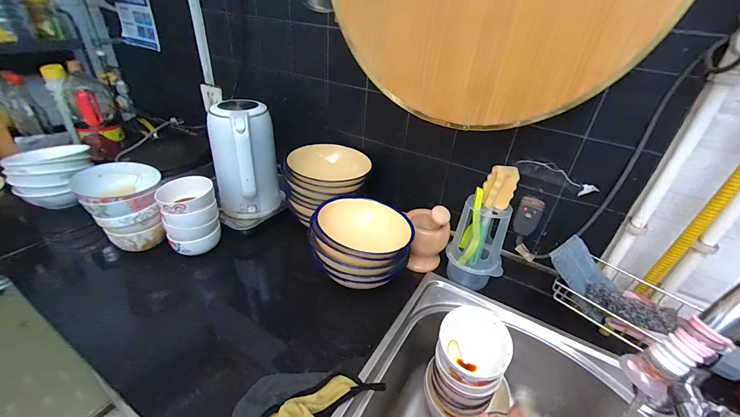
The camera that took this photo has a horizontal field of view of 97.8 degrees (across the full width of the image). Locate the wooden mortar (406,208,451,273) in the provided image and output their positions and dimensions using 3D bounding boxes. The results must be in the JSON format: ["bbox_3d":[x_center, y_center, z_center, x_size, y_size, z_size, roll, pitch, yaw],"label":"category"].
[{"bbox_3d":[0.125,0.060,0.714,0.089,0.146,0.101,4,33,-1],"label":"wooden mortar"}]

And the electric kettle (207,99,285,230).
[{"bbox_3d":[-0.298,-0.099,0.775,0.152,0.266,0.183,-8,35,-19],"label":"electric kettle"}]

